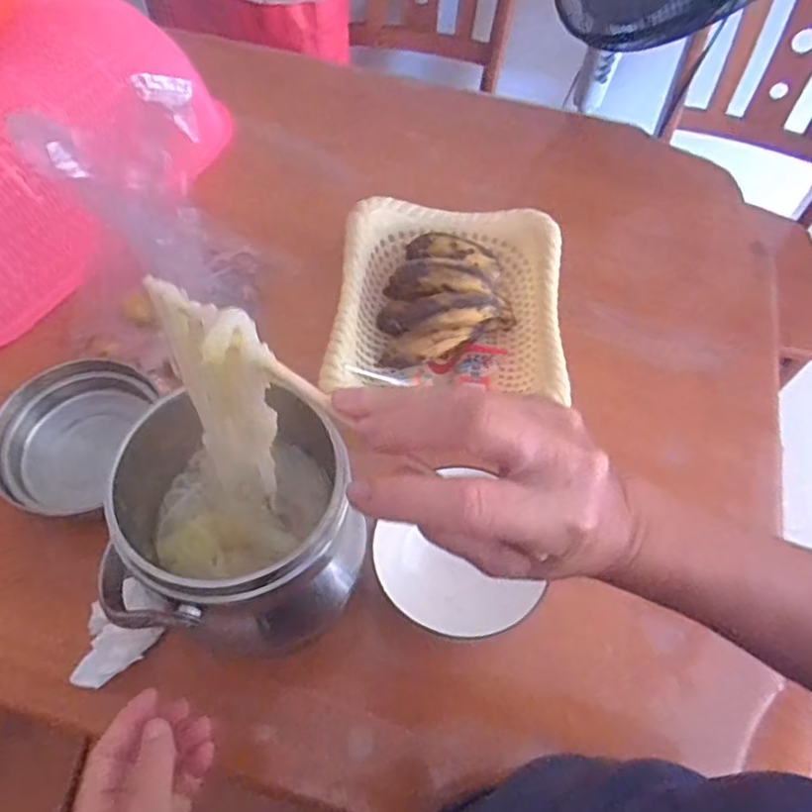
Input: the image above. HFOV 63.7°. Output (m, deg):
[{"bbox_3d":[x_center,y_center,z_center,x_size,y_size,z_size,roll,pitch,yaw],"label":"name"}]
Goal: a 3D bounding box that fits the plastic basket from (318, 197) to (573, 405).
[{"bbox_3d":[0.044,-0.089,0.678,0.223,0.095,0.265,5,59,0],"label":"plastic basket"}]

